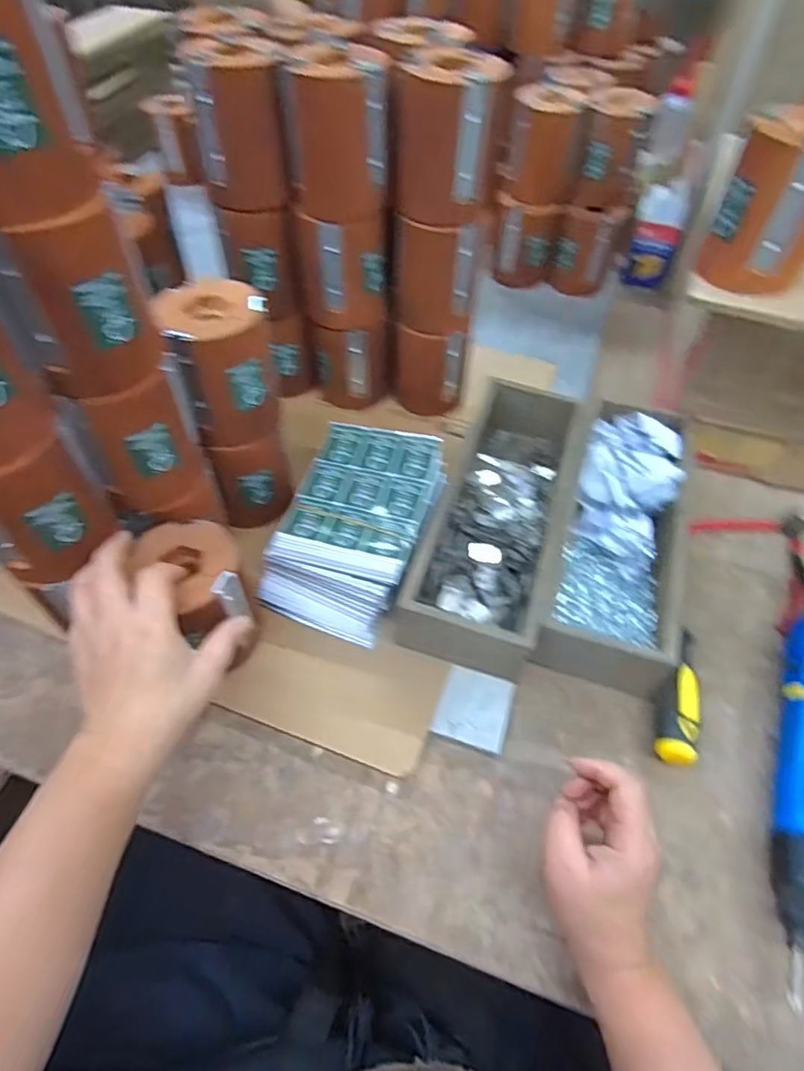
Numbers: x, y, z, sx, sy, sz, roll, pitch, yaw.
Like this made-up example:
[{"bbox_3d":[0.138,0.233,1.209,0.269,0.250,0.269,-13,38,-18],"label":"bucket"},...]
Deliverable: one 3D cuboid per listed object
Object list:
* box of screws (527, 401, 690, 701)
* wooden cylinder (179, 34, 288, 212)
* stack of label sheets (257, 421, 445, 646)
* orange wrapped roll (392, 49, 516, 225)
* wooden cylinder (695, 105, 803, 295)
[{"bbox_3d":[0.191,-0.012,0.508,0.101,0.055,0.292,17,56,11],"label":"box of screws"},{"bbox_3d":[-0.132,-0.338,0.484,0.070,0.101,0.071,-7,54,-7],"label":"wooden cylinder"},{"bbox_3d":[-0.036,-0.009,0.507,0.115,0.056,0.180,16,55,11],"label":"stack of label sheets"},{"bbox_3d":[0.038,-0.316,0.471,0.075,0.099,0.065,16,55,10],"label":"orange wrapped roll"},{"bbox_3d":[0.269,-0.236,0.419,0.072,0.096,0.071,-37,63,-25],"label":"wooden cylinder"}]

